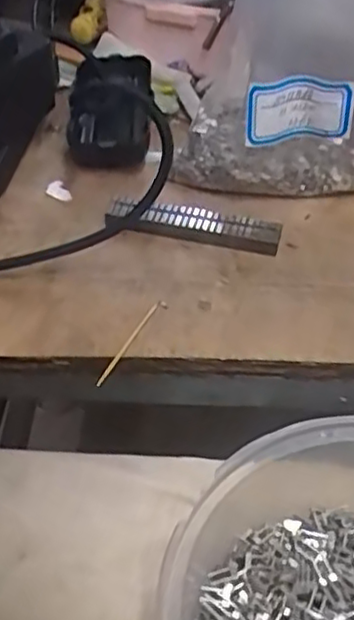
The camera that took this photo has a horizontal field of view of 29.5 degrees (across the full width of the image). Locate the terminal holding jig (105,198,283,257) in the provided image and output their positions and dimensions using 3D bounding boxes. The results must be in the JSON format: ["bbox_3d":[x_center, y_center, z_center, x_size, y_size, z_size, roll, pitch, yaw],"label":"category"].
[{"bbox_3d":[0.008,-0.047,0.376,0.096,0.013,0.020,9,46,6],"label":"terminal holding jig"}]

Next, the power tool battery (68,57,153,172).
[{"bbox_3d":[-0.044,-0.131,0.443,0.054,0.028,0.089,-1,45,-3],"label":"power tool battery"}]

